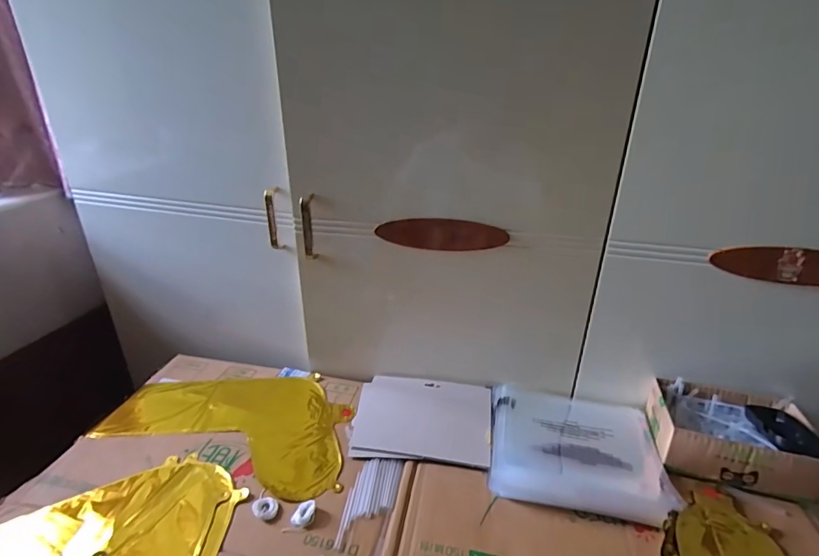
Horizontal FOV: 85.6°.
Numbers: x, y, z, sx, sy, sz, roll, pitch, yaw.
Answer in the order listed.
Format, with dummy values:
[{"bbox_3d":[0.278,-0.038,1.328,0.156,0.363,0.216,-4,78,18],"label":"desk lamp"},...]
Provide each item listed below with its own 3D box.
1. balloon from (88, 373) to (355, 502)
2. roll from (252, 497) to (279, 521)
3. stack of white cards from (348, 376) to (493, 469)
[{"bbox_3d":[-0.265,0.213,0.688,0.385,0.013,0.213,8,26,13],"label":"balloon"},{"bbox_3d":[-0.175,0.280,0.537,0.029,0.008,0.029,1,26,0],"label":"roll"},{"bbox_3d":[0.022,0.212,0.689,0.206,0.007,0.175,4,26,5],"label":"stack of white cards"}]

